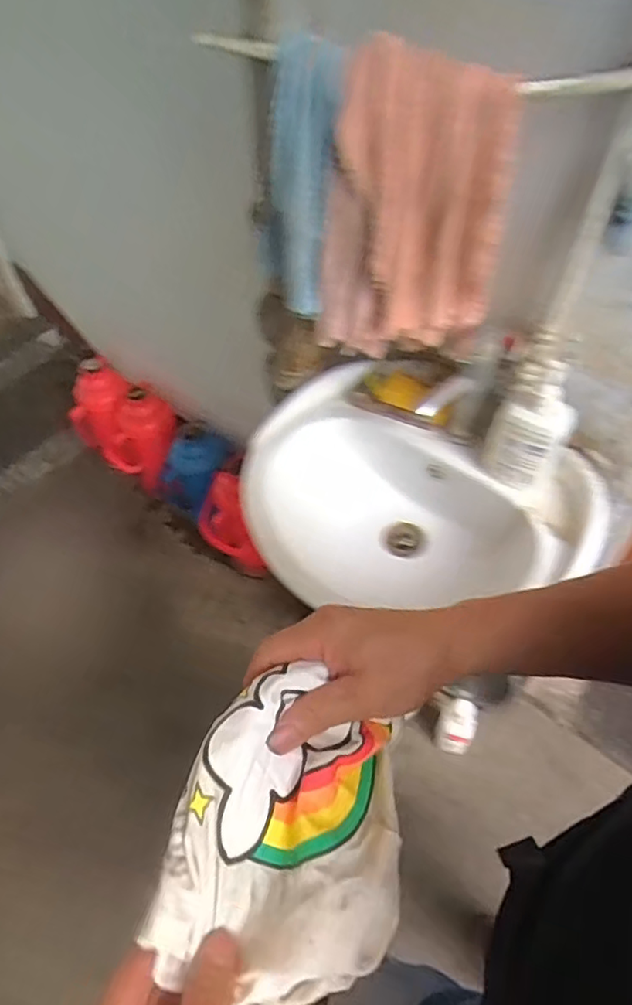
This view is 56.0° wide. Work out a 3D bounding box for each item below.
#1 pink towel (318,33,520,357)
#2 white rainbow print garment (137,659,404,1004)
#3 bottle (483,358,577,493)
[{"bbox_3d":[0.104,-0.313,0.676,0.198,0.320,0.071,4,53,6],"label":"pink towel"},{"bbox_3d":[-0.014,0.178,0.316,0.115,0.056,0.164,6,53,7],"label":"white rainbow print garment"},{"bbox_3d":[0.291,-0.114,0.801,0.101,0.181,0.096,16,55,15],"label":"bottle"}]

